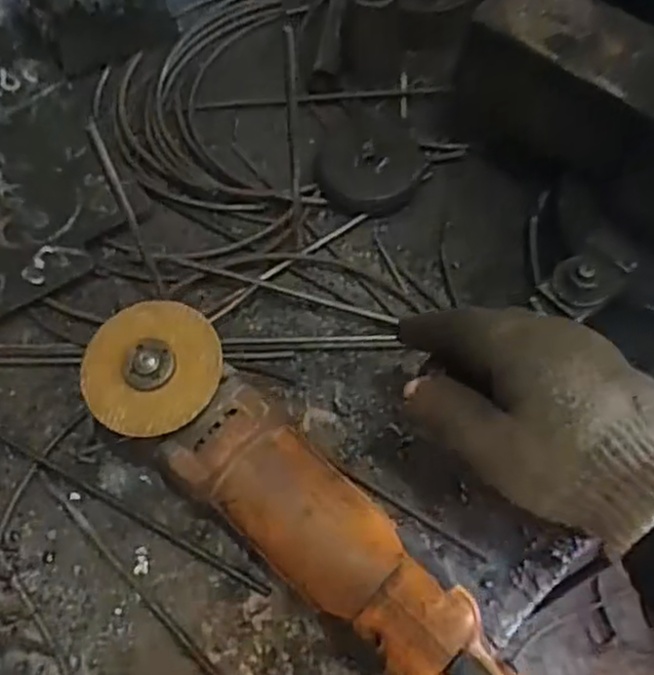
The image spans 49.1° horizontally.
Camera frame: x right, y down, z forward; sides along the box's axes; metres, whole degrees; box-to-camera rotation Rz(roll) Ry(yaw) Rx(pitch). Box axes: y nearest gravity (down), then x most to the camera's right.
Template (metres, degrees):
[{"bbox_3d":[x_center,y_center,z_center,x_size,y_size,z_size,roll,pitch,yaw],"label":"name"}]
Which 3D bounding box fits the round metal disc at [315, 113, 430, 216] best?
[{"bbox_3d":[0.032,-0.141,0.556,0.083,0.027,0.097,-13,63,-7],"label":"round metal disc"}]

